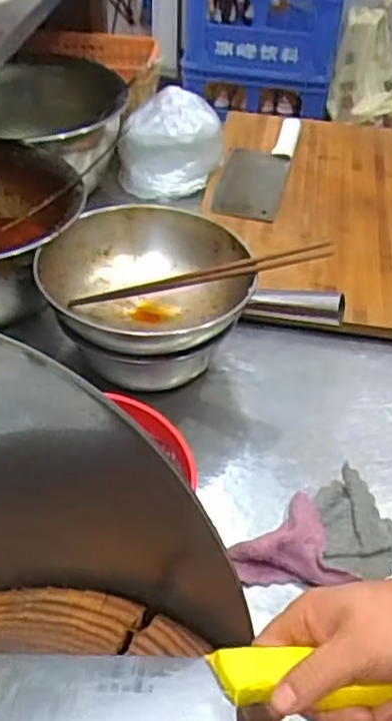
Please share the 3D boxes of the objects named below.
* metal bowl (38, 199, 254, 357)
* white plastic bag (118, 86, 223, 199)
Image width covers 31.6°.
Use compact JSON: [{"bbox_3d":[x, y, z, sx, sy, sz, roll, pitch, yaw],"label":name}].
[{"bbox_3d":[-0.060,-0.082,0.778,0.224,0.081,0.224,2,43,-1],"label":"metal bowl"},{"bbox_3d":[-0.039,-0.339,1.089,0.161,0.117,0.115,1,43,-2],"label":"white plastic bag"}]

